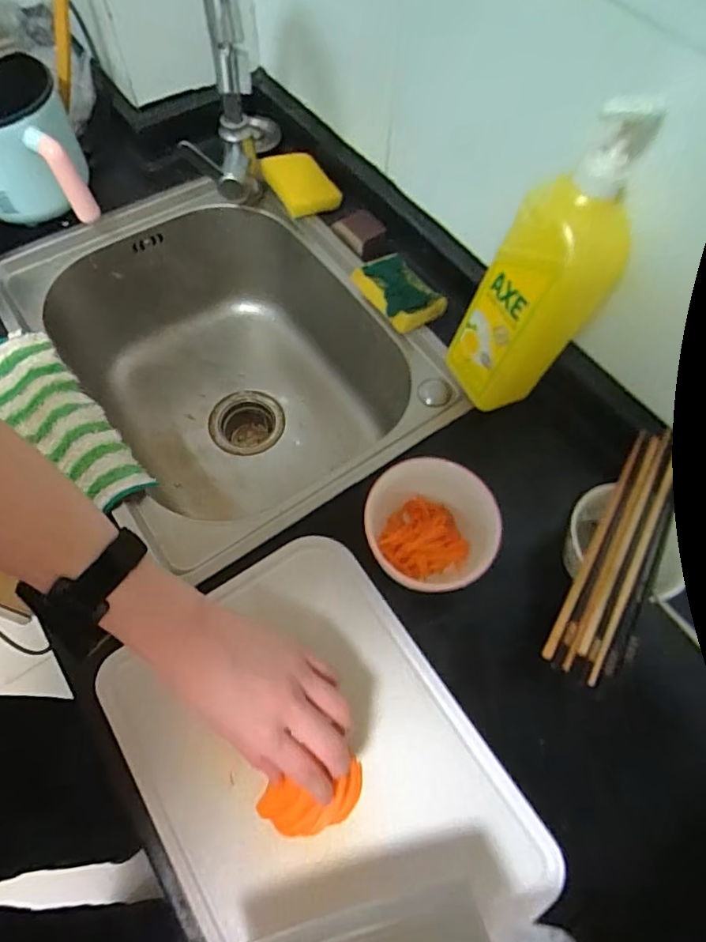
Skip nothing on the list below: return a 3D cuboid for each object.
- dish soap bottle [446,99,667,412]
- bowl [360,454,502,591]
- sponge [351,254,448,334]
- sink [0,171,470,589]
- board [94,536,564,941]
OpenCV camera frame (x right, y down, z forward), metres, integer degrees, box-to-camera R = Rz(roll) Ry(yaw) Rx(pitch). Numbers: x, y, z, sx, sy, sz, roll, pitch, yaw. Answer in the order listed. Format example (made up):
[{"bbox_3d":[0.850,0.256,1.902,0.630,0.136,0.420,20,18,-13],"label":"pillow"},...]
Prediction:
[{"bbox_3d":[0.166,-0.163,0.466,0.096,0.271,0.073,-18,66,-11],"label":"dish soap bottle"},{"bbox_3d":[0.070,0.051,0.471,0.108,0.066,0.108,1,64,-2],"label":"bowl"},{"bbox_3d":[0.052,-0.215,0.622,0.073,0.027,0.104,-35,70,-17],"label":"sponge"},{"bbox_3d":[-0.153,-0.112,0.700,0.367,0.234,0.483,-31,69,-16],"label":"sink"},{"bbox_3d":[-0.028,0.230,0.413,0.243,0.009,0.323,-33,69,-17],"label":"board"}]

